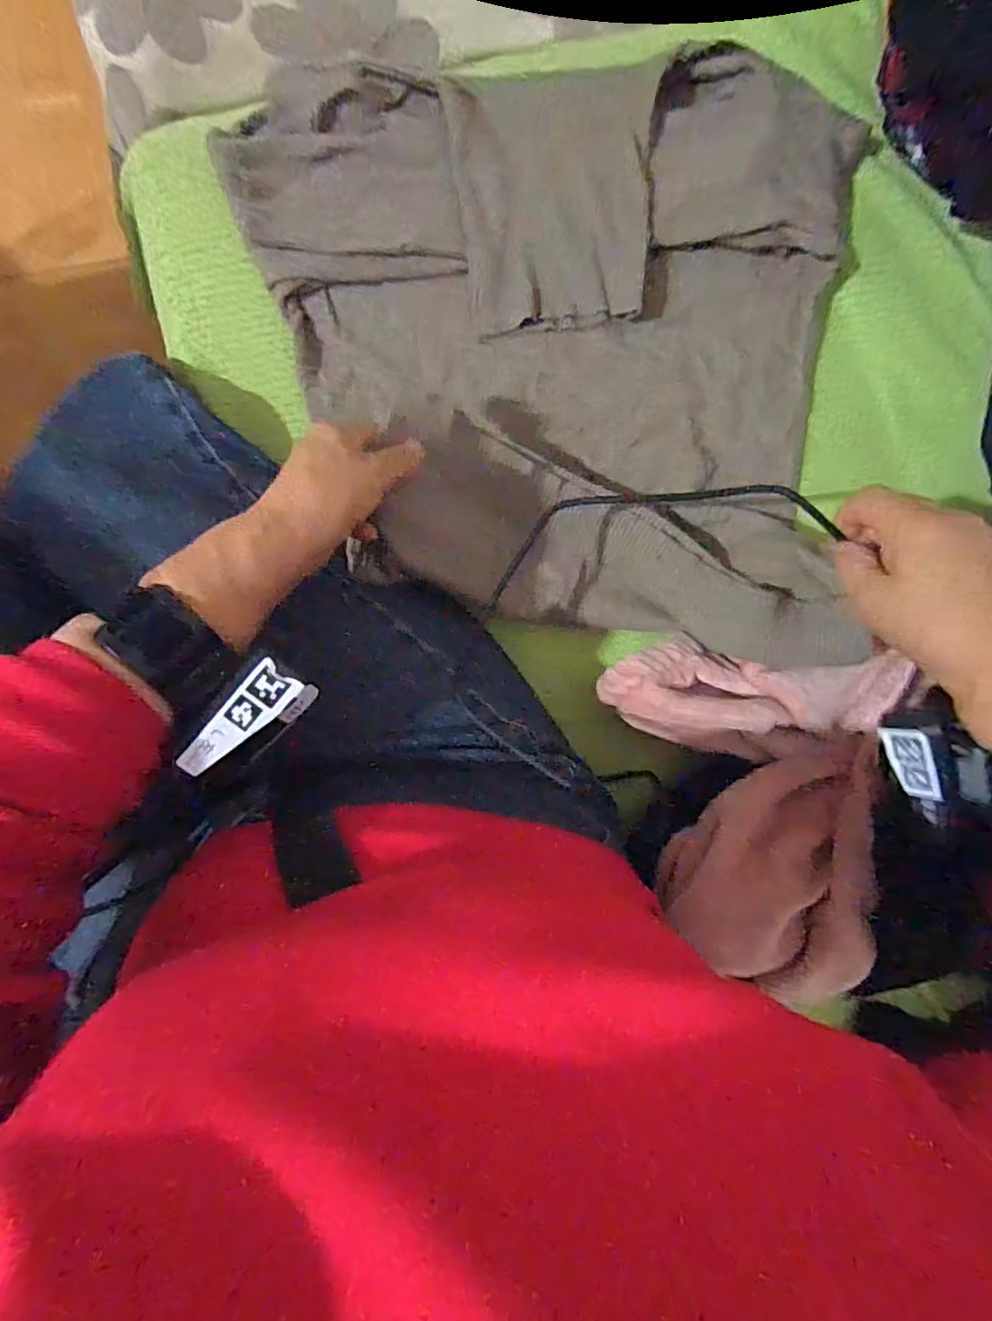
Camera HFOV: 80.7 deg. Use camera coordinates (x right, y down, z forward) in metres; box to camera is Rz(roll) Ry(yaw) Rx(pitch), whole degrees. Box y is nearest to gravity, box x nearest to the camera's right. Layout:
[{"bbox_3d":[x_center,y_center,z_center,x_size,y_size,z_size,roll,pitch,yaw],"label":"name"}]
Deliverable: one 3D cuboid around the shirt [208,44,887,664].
[{"bbox_3d":[0.039,-0.222,0.407,0.428,0.091,0.393,4,99,-2],"label":"shirt"}]

